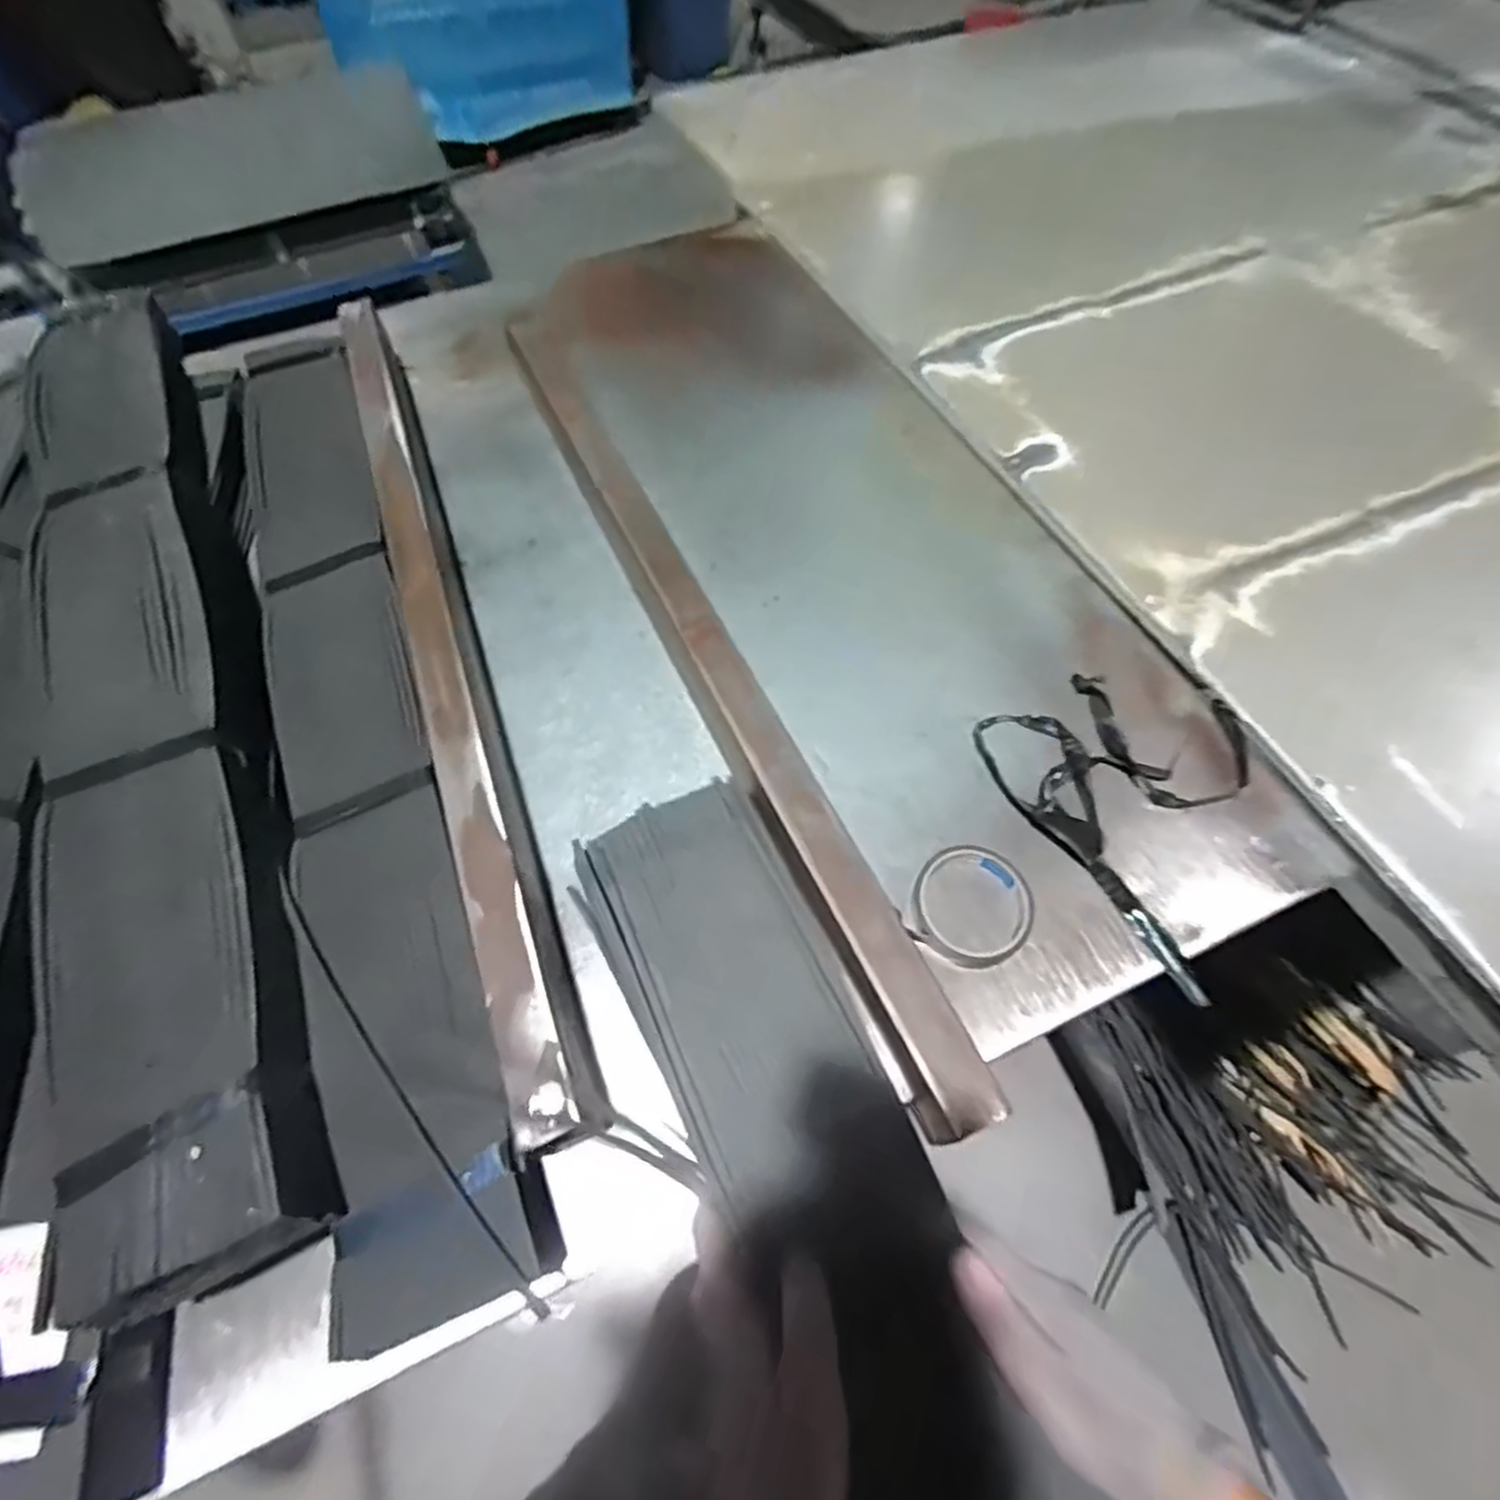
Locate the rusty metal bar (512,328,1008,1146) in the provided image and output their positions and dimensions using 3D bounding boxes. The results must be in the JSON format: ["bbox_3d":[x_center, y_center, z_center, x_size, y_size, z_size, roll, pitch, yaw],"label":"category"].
[{"bbox_3d":[-0.068,-0.114,0.615,0.047,0.039,0.877,-24,64,-13],"label":"rusty metal bar"}]

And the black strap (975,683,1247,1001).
[{"bbox_3d":[0.340,0.030,0.598,0.221,0.021,0.254,-32,66,-14],"label":"black strap"}]

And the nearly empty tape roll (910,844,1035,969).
[{"bbox_3d":[0.170,0.119,0.552,0.089,0.018,0.089,-1,63,1],"label":"nearly empty tape roll"}]

